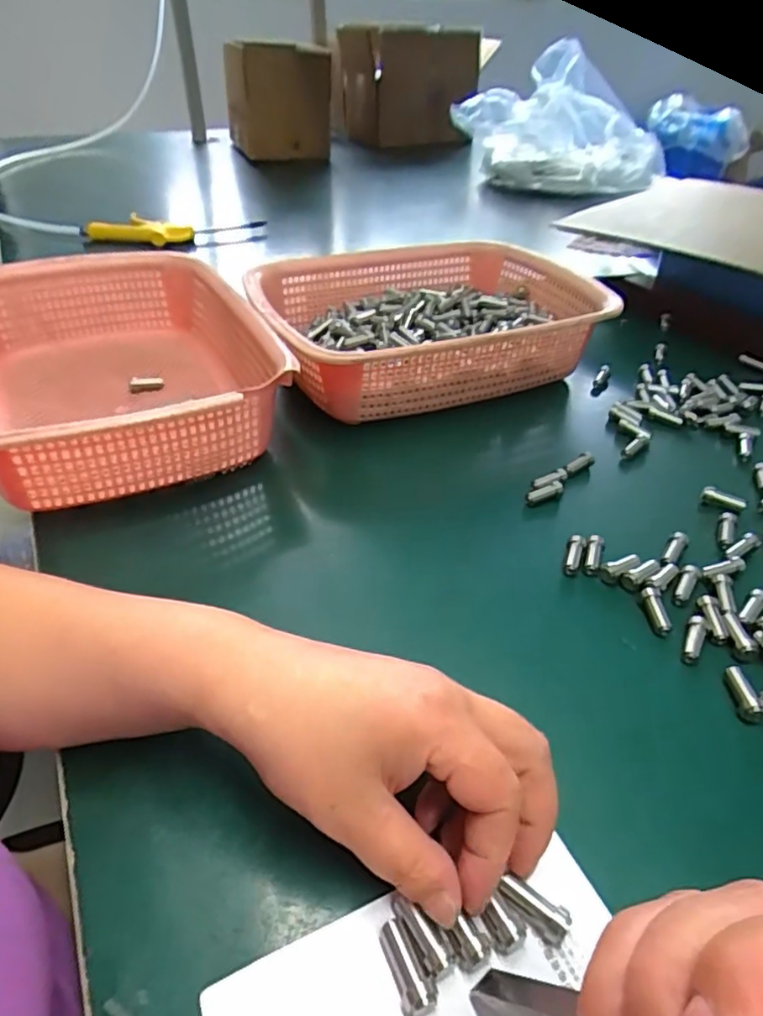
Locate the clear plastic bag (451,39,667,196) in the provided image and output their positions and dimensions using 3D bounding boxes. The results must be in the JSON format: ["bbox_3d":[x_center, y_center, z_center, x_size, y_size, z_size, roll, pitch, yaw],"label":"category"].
[{"bbox_3d":[0.315,-0.657,1.048,0.336,0.212,0.236,14,41,17],"label":"clear plastic bag"}]

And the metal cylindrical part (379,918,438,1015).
[{"bbox_3d":[0.008,0.154,0.204,0.010,0.010,0.027,-18,42,-21],"label":"metal cylindrical part"}]

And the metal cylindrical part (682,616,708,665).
[{"bbox_3d":[0.163,0.069,0.315,0.009,0.007,0.028,18,42,21],"label":"metal cylindrical part"}]

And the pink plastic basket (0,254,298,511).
[{"bbox_3d":[-0.203,-0.102,0.461,0.212,0.089,0.296,-21,44,-24],"label":"pink plastic basket"}]

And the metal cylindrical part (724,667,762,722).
[{"bbox_3d":[0.173,0.088,0.291,0.009,0.006,0.027,1,39,2],"label":"metal cylindrical part"}]

